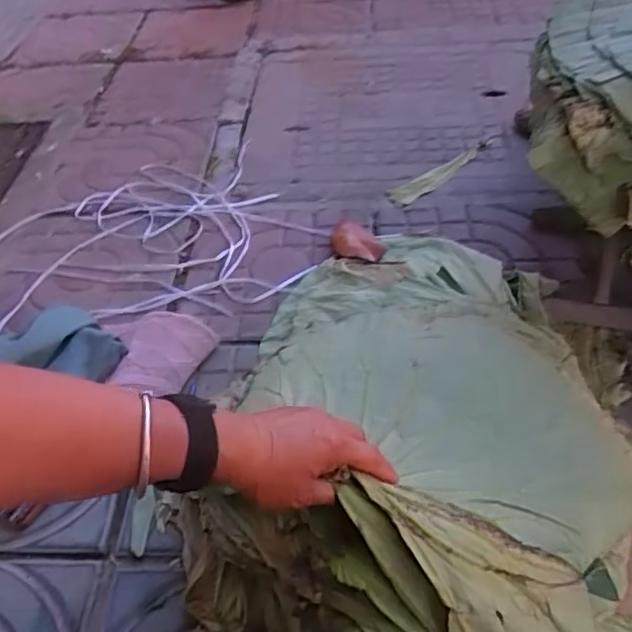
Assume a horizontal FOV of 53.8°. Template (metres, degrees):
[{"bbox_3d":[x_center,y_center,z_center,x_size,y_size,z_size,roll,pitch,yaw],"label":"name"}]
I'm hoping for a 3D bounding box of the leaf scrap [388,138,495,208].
[{"bbox_3d":[0.240,-0.271,1.157,0.257,0.005,0.054,-33,55,-21],"label":"leaf scrap"}]

